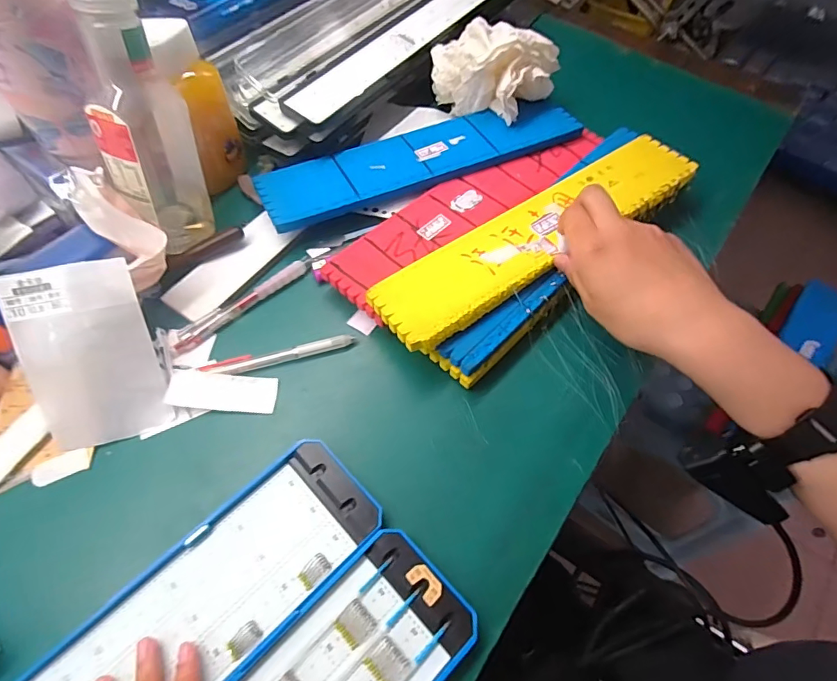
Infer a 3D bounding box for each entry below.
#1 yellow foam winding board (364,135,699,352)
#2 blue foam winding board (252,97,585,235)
[{"bbox_3d":[0.113,-0.101,0.431,0.343,0.012,0.078,-33,63,-18],"label":"yellow foam winding board"},{"bbox_3d":[0.007,-0.191,0.490,0.335,0.016,0.079,-23,60,-13],"label":"blue foam winding board"}]

